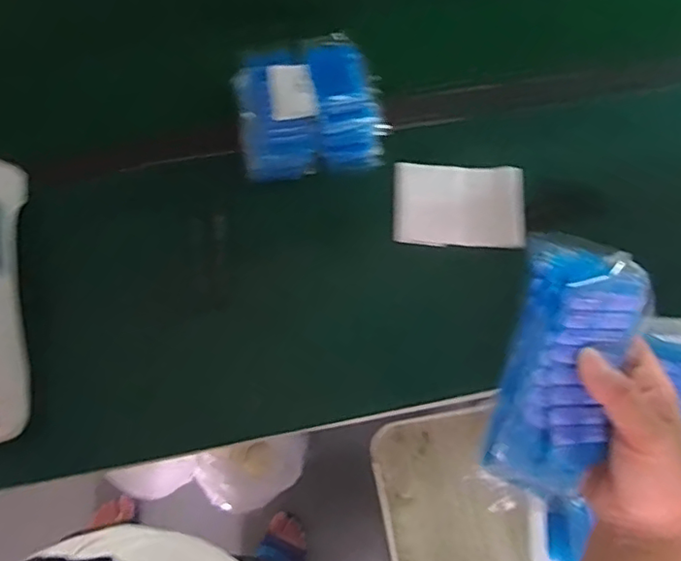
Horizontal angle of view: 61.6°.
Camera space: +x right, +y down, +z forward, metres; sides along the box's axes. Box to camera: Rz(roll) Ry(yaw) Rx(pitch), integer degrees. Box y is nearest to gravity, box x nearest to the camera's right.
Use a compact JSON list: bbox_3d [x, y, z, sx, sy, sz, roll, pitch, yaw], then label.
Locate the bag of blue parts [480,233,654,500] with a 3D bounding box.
[{"bbox_3d":[0.140,0.054,0.342,0.078,0.034,0.148,16,89,3],"label":"bag of blue parts"}]

